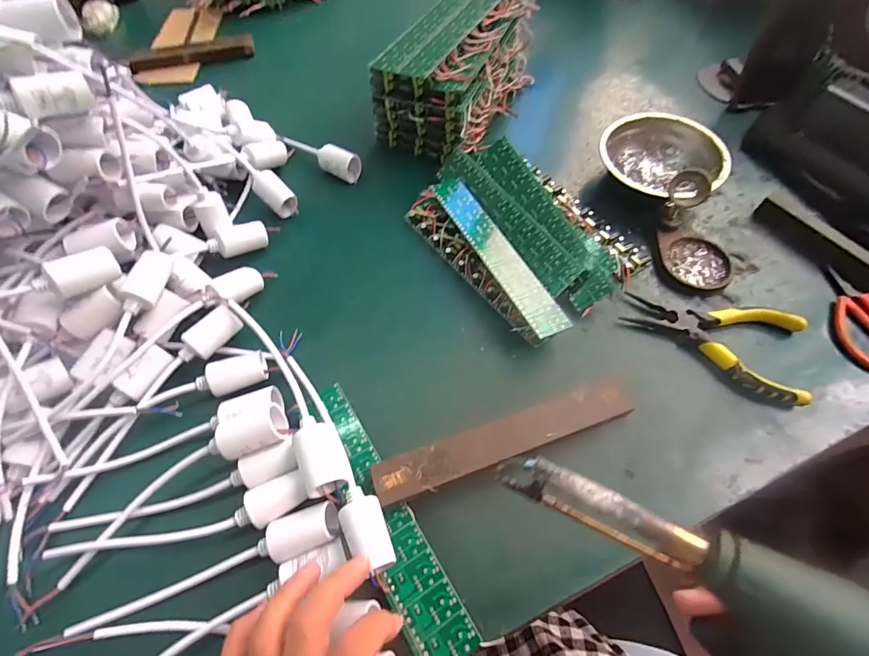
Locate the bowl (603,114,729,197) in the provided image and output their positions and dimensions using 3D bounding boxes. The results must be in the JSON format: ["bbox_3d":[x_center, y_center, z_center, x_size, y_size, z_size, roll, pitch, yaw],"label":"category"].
[{"bbox_3d":[0.243,-0.186,0.457,0.121,0.035,0.121,-1,61,1],"label":"bowl"}]

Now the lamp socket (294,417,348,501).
[{"bbox_3d":[-0.081,0.091,0.302,0.027,0.030,0.054,-19,63,-9],"label":"lamp socket"}]

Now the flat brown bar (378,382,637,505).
[{"bbox_3d":[0.057,0.082,0.316,0.206,0.007,0.030,-17,61,-13],"label":"flat brown bar"}]

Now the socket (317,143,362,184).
[{"bbox_3d":[-0.110,-0.188,0.480,0.049,0.029,0.027,22,64,13],"label":"socket"}]

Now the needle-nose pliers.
[{"bbox_3d":[0.245,0.004,0.369,0.144,0.016,0.082,22,64,13],"label":"needle-nose pliers"}]

